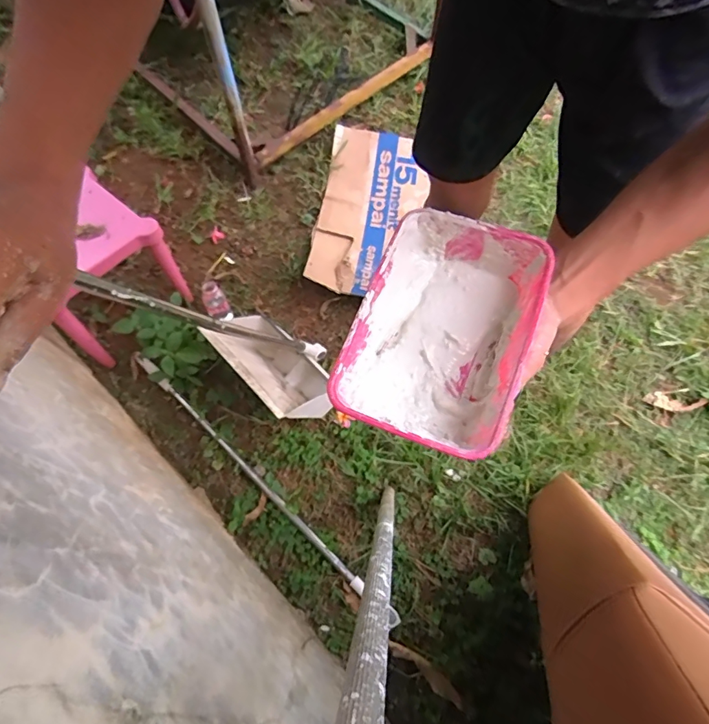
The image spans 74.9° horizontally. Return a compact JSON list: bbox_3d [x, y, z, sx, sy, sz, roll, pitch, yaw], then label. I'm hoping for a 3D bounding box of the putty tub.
[{"bbox_3d":[0.063,-0.020,0.342,0.116,0.059,0.168,20,67,10],"label":"putty tub"}]

